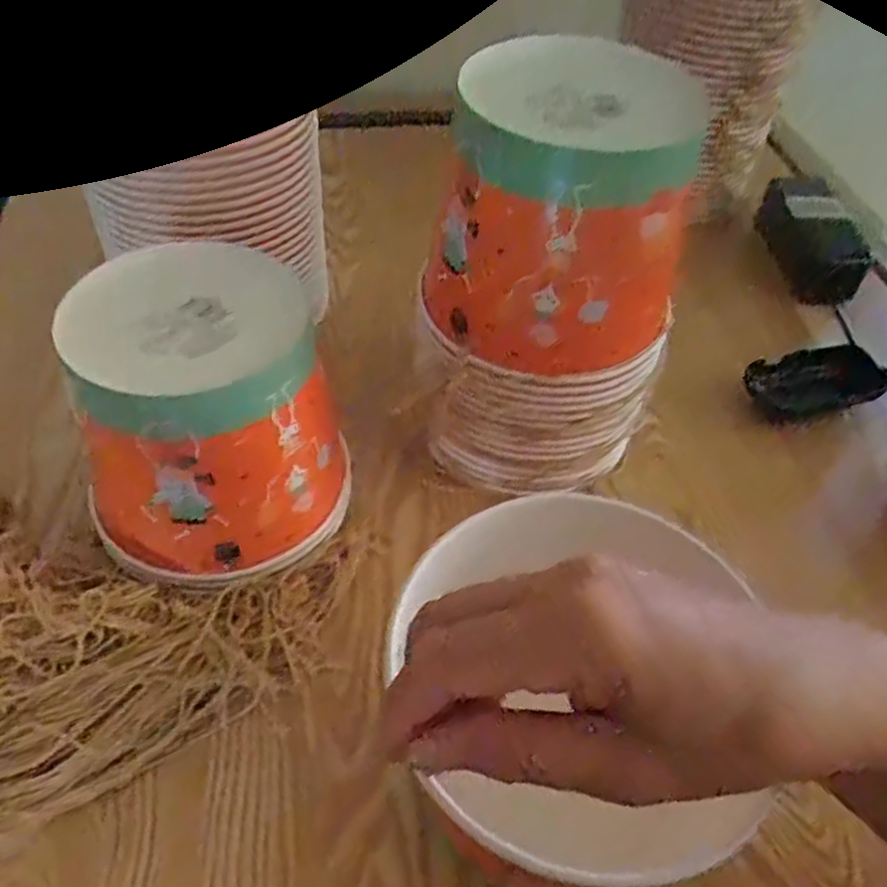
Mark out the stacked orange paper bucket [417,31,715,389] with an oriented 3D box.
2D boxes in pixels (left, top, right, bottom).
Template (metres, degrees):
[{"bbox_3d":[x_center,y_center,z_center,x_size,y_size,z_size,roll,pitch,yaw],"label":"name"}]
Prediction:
[{"bbox_3d":[0.070,-0.135,0.442,0.148,0.142,0.131,19,51,11],"label":"stacked orange paper bucket"}]

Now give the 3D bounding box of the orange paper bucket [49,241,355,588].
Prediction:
[{"bbox_3d":[-0.132,-0.009,0.447,0.128,0.162,0.137,2,50,-3],"label":"orange paper bucket"}]

